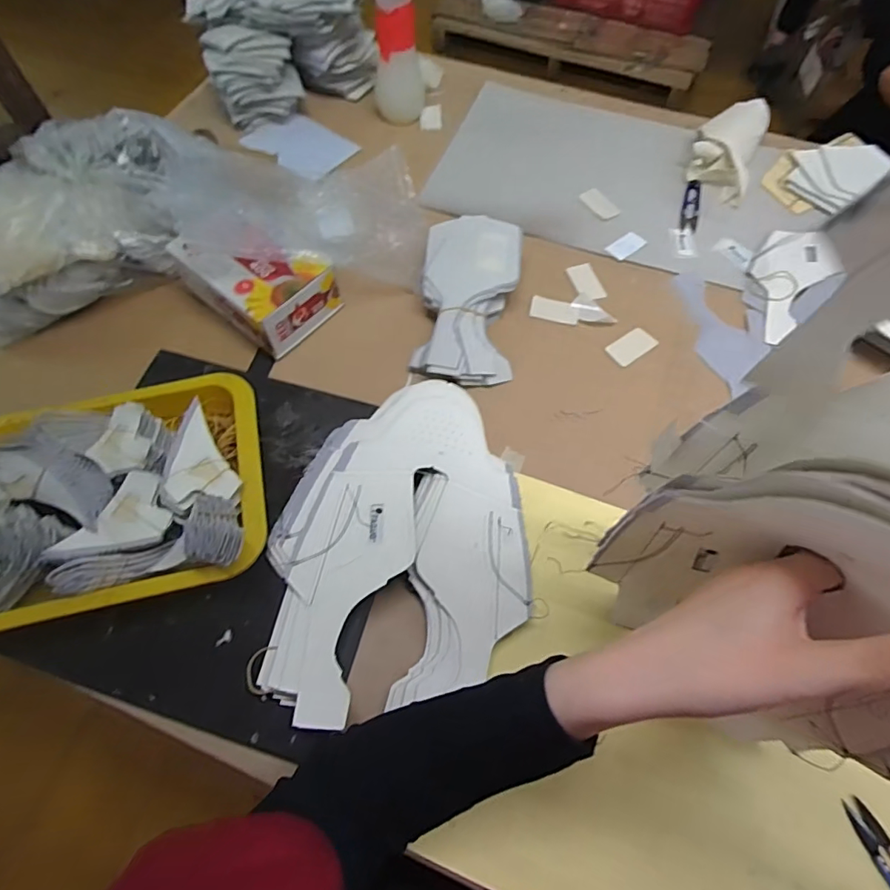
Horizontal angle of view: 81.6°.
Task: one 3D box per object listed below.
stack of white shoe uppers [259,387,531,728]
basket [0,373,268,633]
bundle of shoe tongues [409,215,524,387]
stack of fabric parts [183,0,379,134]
[{"bbox_3d":[-0.036,0.083,0.448,0.212,0.039,0.289,-3,63,-2],"label":"stack of white shoe uppers"},{"bbox_3d":[-0.291,0.030,0.425,0.258,0.072,0.199,-12,64,-6],"label":"basket"},{"bbox_3d":[0.026,-0.163,0.582,0.105,0.036,0.198,8,77,3],"label":"bundle of shoe tongues"},{"bbox_3d":[-0.232,-0.590,0.749,0.244,0.132,0.132,-26,66,-13],"label":"stack of fabric parts"}]

